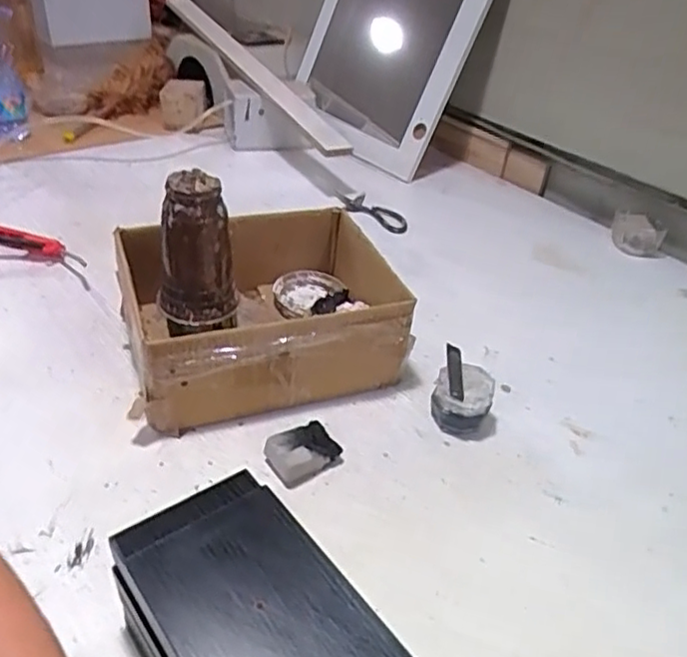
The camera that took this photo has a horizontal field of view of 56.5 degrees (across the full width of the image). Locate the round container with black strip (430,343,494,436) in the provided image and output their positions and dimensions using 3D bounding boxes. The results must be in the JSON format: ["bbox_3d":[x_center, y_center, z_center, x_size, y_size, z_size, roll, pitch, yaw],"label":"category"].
[{"bbox_3d":[0.143,0.073,0.760,0.066,0.063,0.104,13,36,10],"label":"round container with black strip"}]

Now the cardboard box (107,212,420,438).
[{"bbox_3d":[-0.098,-0.033,0.821,0.345,0.121,0.288,-12,39,-22],"label":"cardboard box"}]

